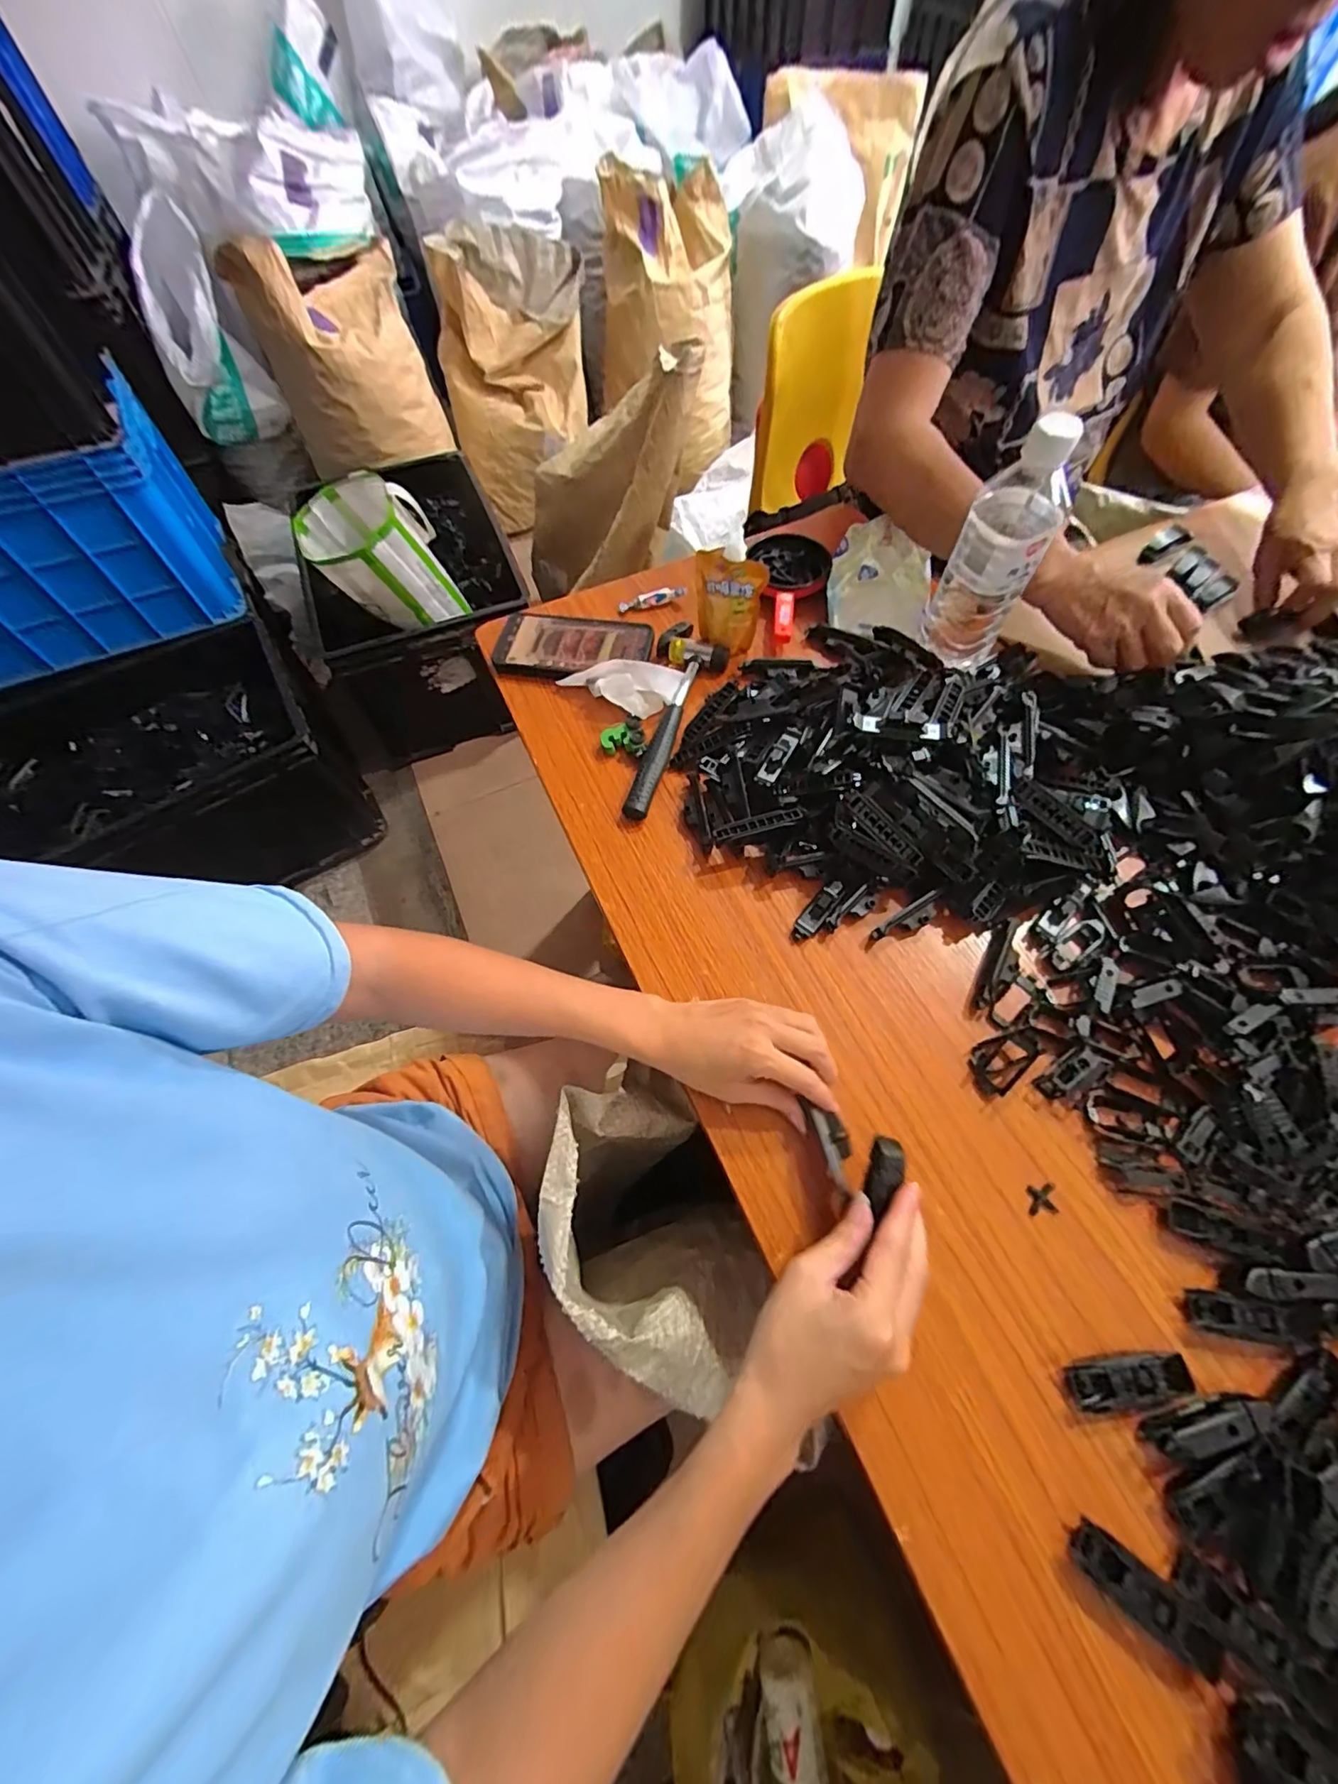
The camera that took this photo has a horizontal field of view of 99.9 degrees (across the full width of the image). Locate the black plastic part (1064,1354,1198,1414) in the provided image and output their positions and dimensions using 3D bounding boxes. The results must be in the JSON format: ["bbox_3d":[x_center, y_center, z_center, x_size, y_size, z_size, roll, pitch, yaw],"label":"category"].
[{"bbox_3d":[0.260,0.276,0.318,0.063,0.015,0.020,-8,63,-3],"label":"black plastic part"}]

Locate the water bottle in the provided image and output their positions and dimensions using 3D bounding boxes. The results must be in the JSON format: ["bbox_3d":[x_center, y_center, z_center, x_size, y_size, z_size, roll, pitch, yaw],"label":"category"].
[{"bbox_3d":[0.276,-0.281,0.476,0.066,0.196,0.058,25,66,13],"label":"water bottle"}]

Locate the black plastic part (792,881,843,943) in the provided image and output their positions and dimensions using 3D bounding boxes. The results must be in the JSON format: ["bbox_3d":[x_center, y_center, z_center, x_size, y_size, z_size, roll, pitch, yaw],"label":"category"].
[{"bbox_3d":[0.119,0.016,0.450,0.017,0.006,0.057,37,90,18],"label":"black plastic part"}]

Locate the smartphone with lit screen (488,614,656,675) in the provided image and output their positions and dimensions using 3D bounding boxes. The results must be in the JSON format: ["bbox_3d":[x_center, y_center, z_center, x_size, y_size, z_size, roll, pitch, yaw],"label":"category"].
[{"bbox_3d":[-0.101,-0.261,0.588,0.163,0.008,0.079,0,63,1],"label":"smartphone with lit screen"}]

